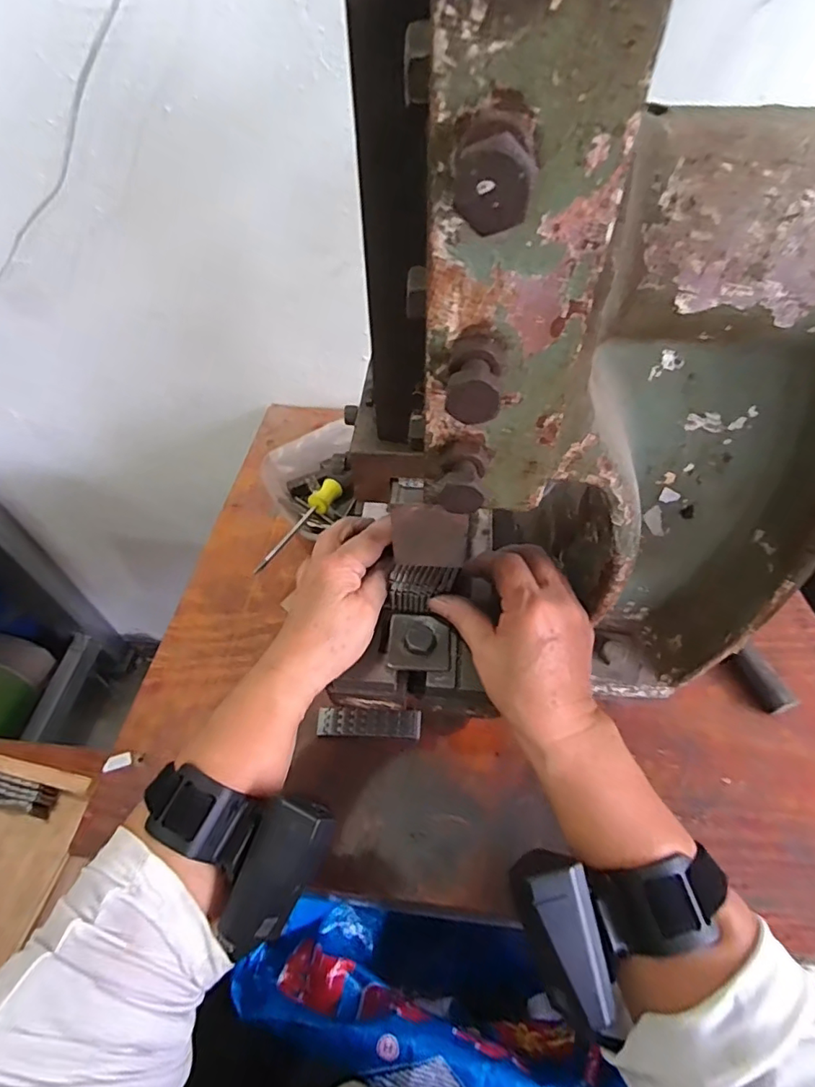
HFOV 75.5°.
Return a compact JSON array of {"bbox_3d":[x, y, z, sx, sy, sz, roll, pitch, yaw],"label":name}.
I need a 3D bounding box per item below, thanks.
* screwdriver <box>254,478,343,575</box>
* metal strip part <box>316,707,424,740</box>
[{"bbox_3d":[-0.099,-0.016,0.488,0.018,0.016,0.126,19,55,16],"label":"screwdriver"},{"bbox_3d":[-0.029,0.140,0.411,0.079,0.007,0.023,1,52,2],"label":"metal strip part"}]

